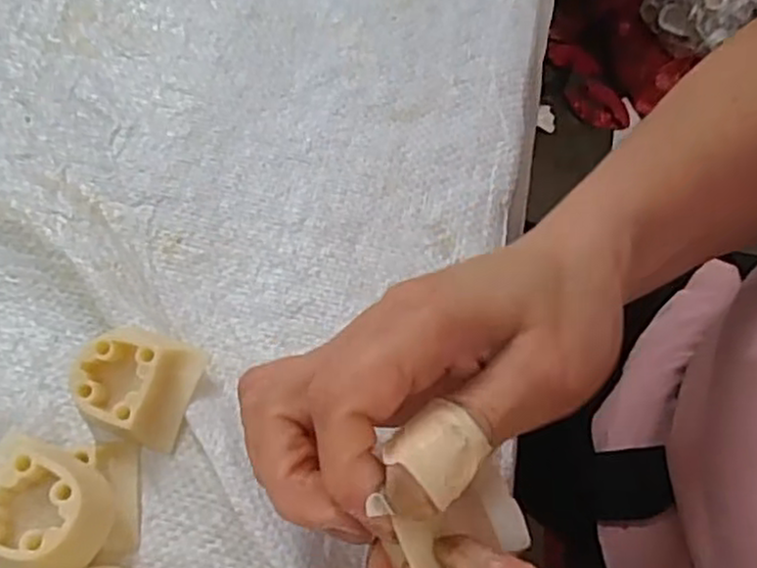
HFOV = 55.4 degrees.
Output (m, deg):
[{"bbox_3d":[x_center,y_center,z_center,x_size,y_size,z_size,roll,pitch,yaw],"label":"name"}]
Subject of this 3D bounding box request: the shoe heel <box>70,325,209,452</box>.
[{"bbox_3d":[-0.087,0.035,0.262,0.039,0.023,0.037,18,63,6],"label":"shoe heel"}]

